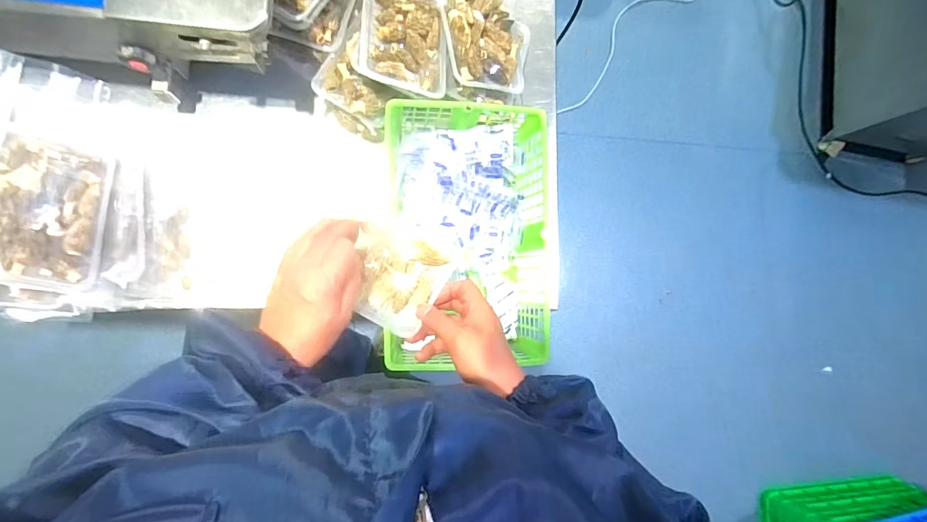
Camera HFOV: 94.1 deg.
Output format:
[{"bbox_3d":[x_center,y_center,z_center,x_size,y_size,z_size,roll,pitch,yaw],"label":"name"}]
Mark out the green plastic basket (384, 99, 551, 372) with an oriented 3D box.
[{"bbox_3d":[0.010,-0.022,0.601,0.225,0.103,0.370,-1,86,-9],"label":"green plastic basket"}]

